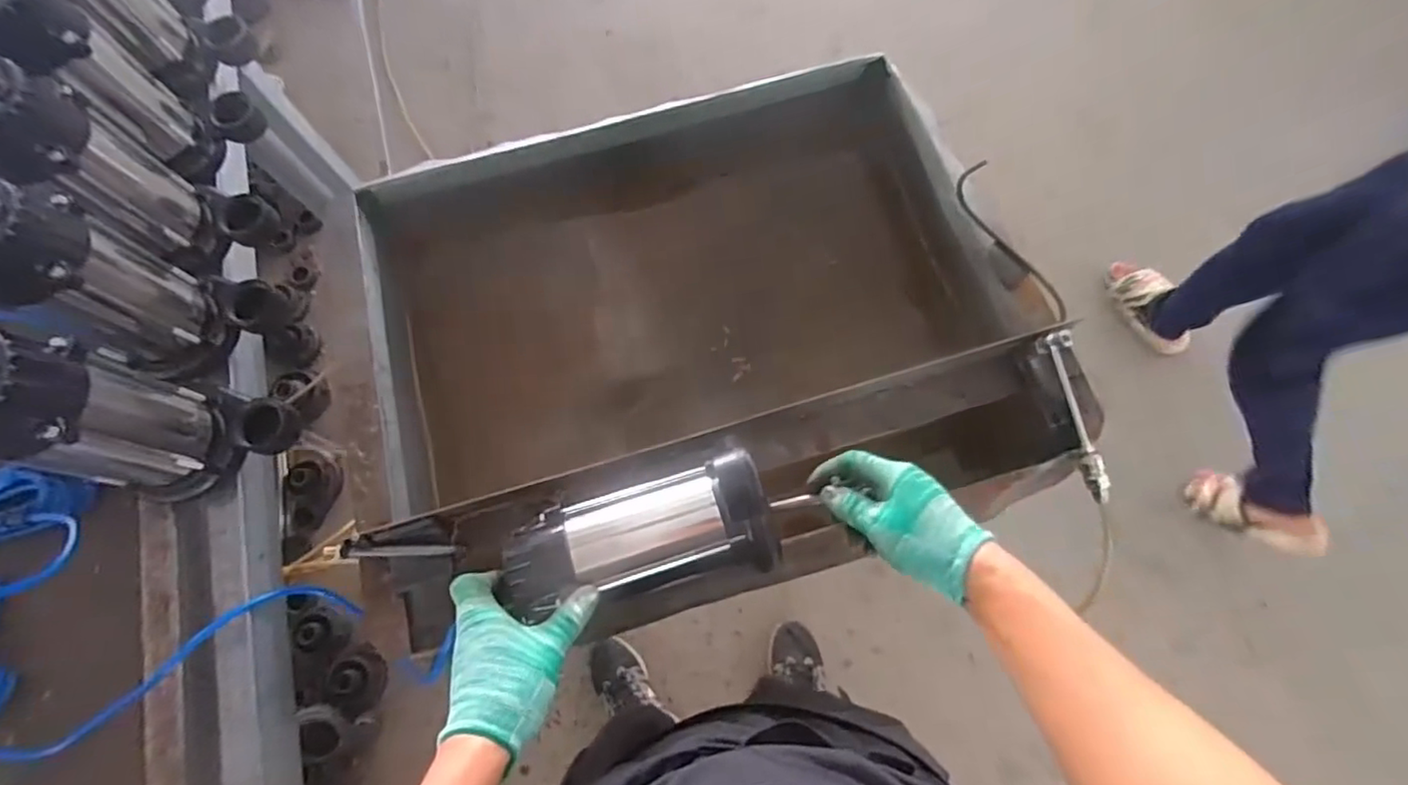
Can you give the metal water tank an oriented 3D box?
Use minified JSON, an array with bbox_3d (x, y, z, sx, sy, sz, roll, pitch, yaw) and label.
[{"bbox_3d":[-0.014,-0.056,0.776,0.719,0.260,0.583,-20,73,-4],"label":"metal water tank"}]

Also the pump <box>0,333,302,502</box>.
[{"bbox_3d":[-0.503,0.019,0.531,0.147,0.227,0.097,-12,73,-1],"label":"pump"}]

